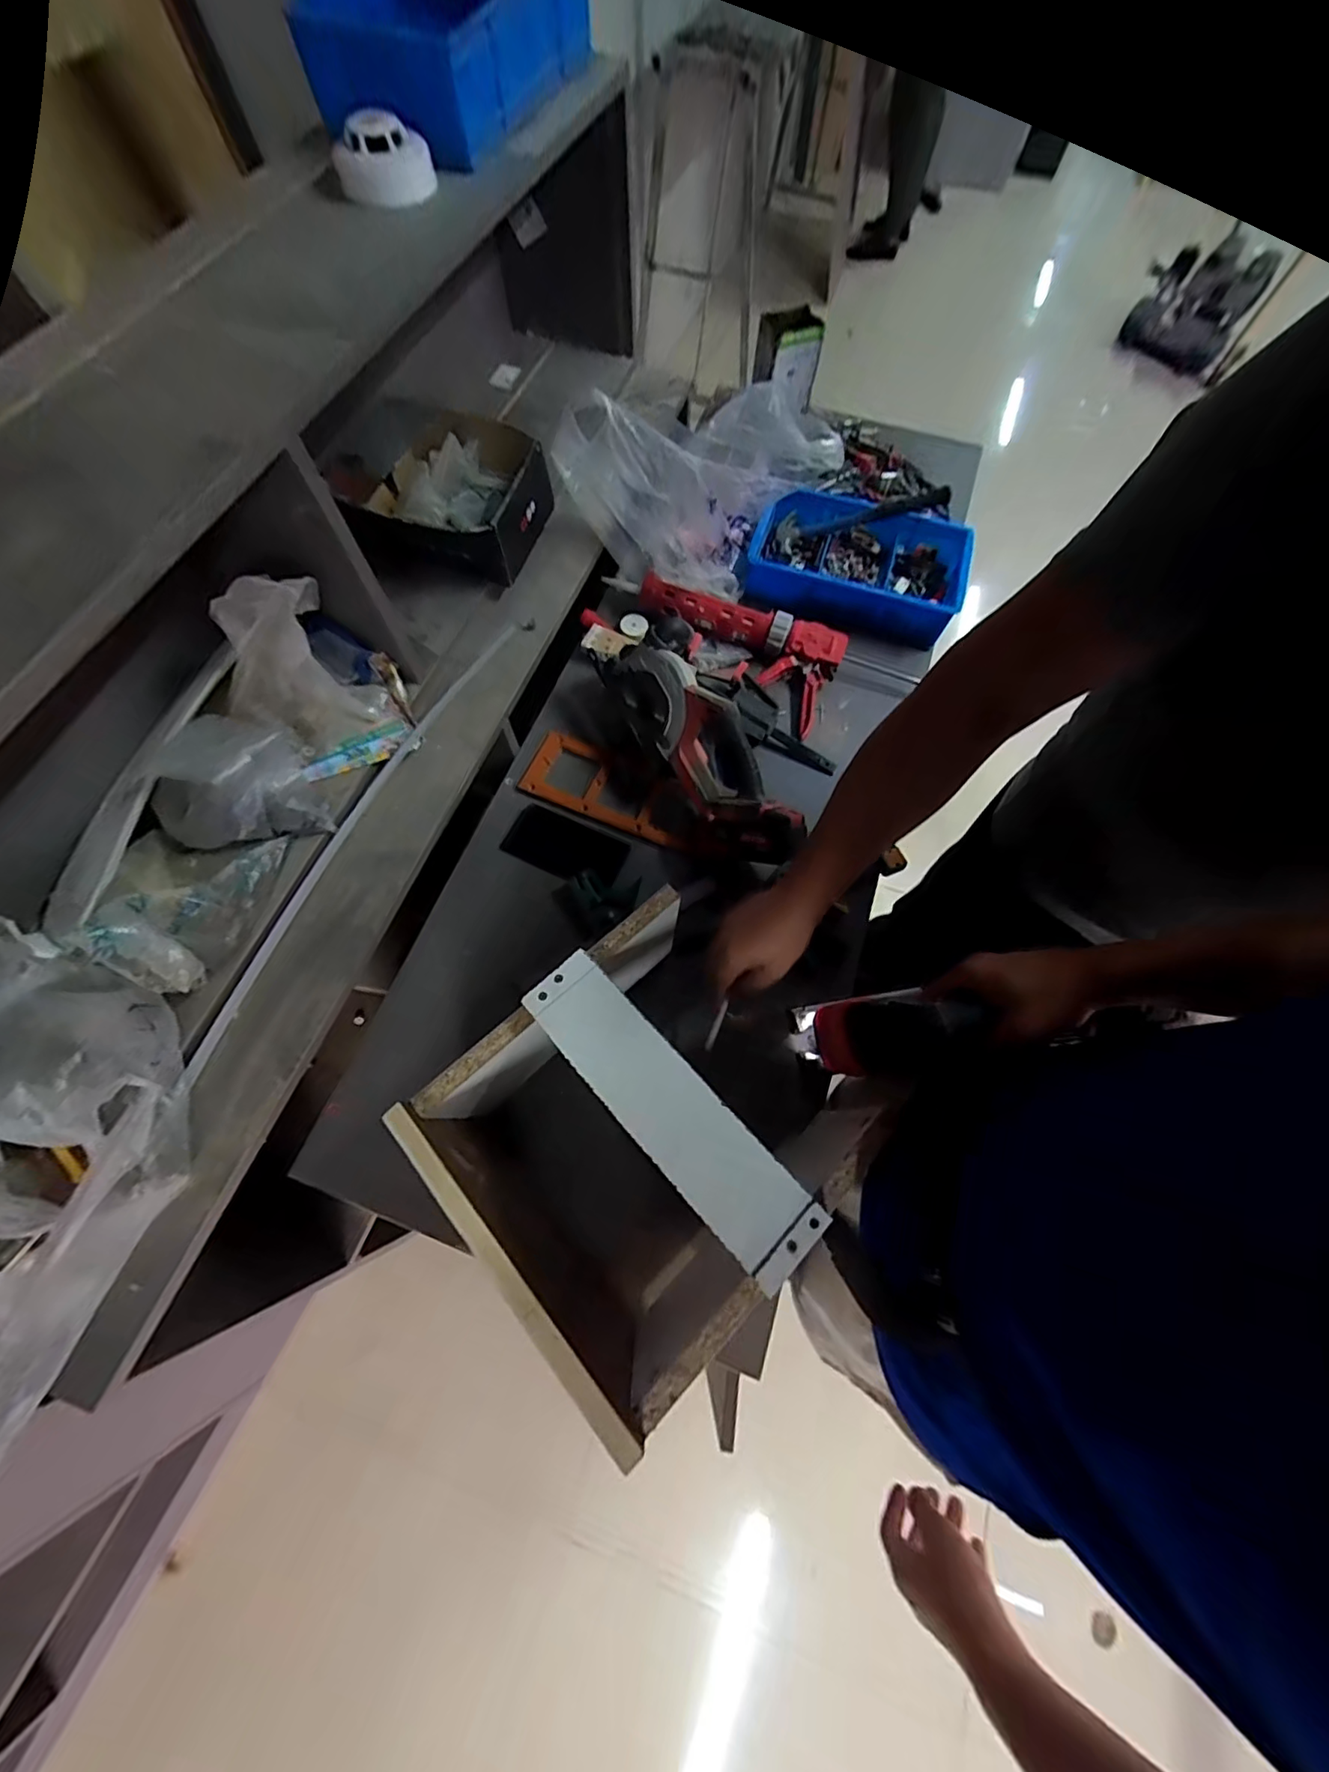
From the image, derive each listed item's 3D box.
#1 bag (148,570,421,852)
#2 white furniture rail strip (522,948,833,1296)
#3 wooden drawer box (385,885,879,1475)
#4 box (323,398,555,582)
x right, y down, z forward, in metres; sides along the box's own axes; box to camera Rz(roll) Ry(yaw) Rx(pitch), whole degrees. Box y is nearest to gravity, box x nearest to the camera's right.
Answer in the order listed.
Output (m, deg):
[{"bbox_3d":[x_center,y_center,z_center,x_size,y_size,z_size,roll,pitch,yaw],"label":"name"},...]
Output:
[{"bbox_3d":[-0.444,-0.188,0.632,0.149,0.184,0.313,25,70,8],"label":"bag"},{"bbox_3d":[0.001,0.180,0.461,0.072,0.008,0.292,-41,75,-16],"label":"white furniture rail strip"},{"bbox_3d":[-0.012,0.232,0.563,0.307,0.245,0.289,-41,75,-15],"label":"wooden drawer box"},{"bbox_3d":[-0.308,-0.571,0.809,0.254,0.107,0.242,12,69,3],"label":"box"}]

